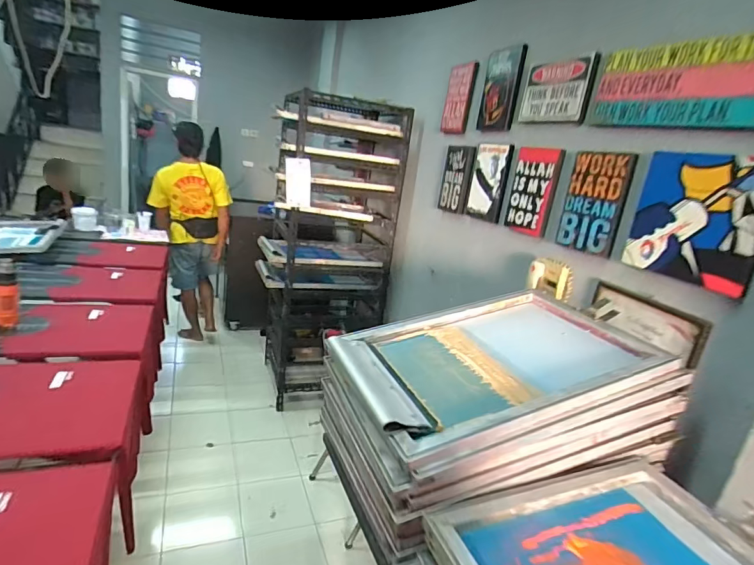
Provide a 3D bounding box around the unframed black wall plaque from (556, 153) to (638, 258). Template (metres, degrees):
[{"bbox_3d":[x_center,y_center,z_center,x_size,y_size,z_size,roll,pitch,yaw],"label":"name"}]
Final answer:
[{"bbox_3d":[0.656,-0.244,1.359,0.011,0.286,0.231,3,17,-20],"label":"unframed black wall plaque"}]

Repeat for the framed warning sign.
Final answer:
[{"bbox_3d":[0.611,-0.657,1.531,0.022,0.213,0.335,4,17,-18],"label":"framed warning sign"}]

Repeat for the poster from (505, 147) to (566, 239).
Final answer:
[{"bbox_3d":[0.569,-0.328,1.611,0.023,0.301,0.250,4,17,-17],"label":"poster"}]

